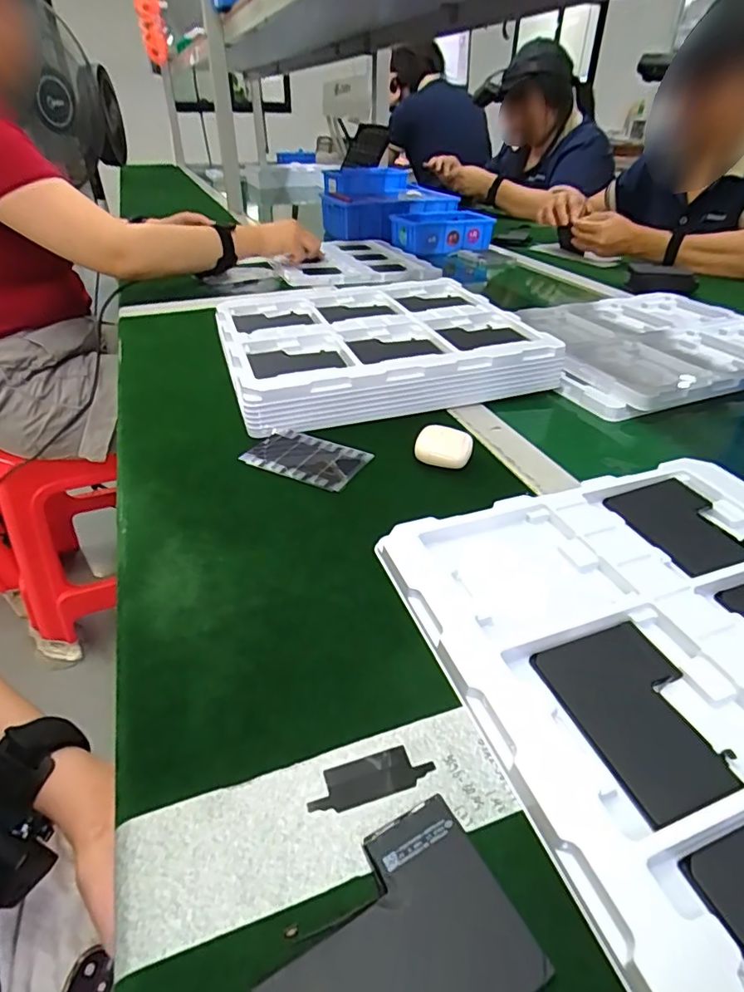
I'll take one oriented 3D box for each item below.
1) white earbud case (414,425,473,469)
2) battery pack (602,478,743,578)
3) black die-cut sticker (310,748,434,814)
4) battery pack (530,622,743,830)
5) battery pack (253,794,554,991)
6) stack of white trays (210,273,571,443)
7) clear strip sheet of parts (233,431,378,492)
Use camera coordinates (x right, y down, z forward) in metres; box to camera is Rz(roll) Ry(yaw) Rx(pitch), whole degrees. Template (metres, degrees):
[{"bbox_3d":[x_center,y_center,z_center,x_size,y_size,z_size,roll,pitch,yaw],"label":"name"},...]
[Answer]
[{"bbox_3d":[0.061,-0.040,0.456,0.045,0.022,0.035,10,37,13],"label":"white earbud case"},{"bbox_3d":[0.217,0.020,0.376,0.076,0.008,0.091,-14,38,-19],"label":"battery pack"},{"bbox_3d":[-0.001,0.125,0.239,0.055,0.004,0.019,-12,38,-15],"label":"black die-cut sticker"},{"bbox_3d":[0.133,0.104,0.263,0.069,0.009,0.093,-13,38,-18],"label":"battery pack"},{"bbox_3d":[0.006,0.158,0.186,0.089,0.006,0.067,-19,40,-24],"label":"battery pack"},{"bbox_3d":[-0.002,-0.170,0.613,0.334,0.052,0.277,-14,38,-19],"label":"stack of white trays"},{"bbox_3d":[-0.057,-0.033,0.457,0.093,0.008,0.063,18,40,23],"label":"clear strip sheet of parts"}]

